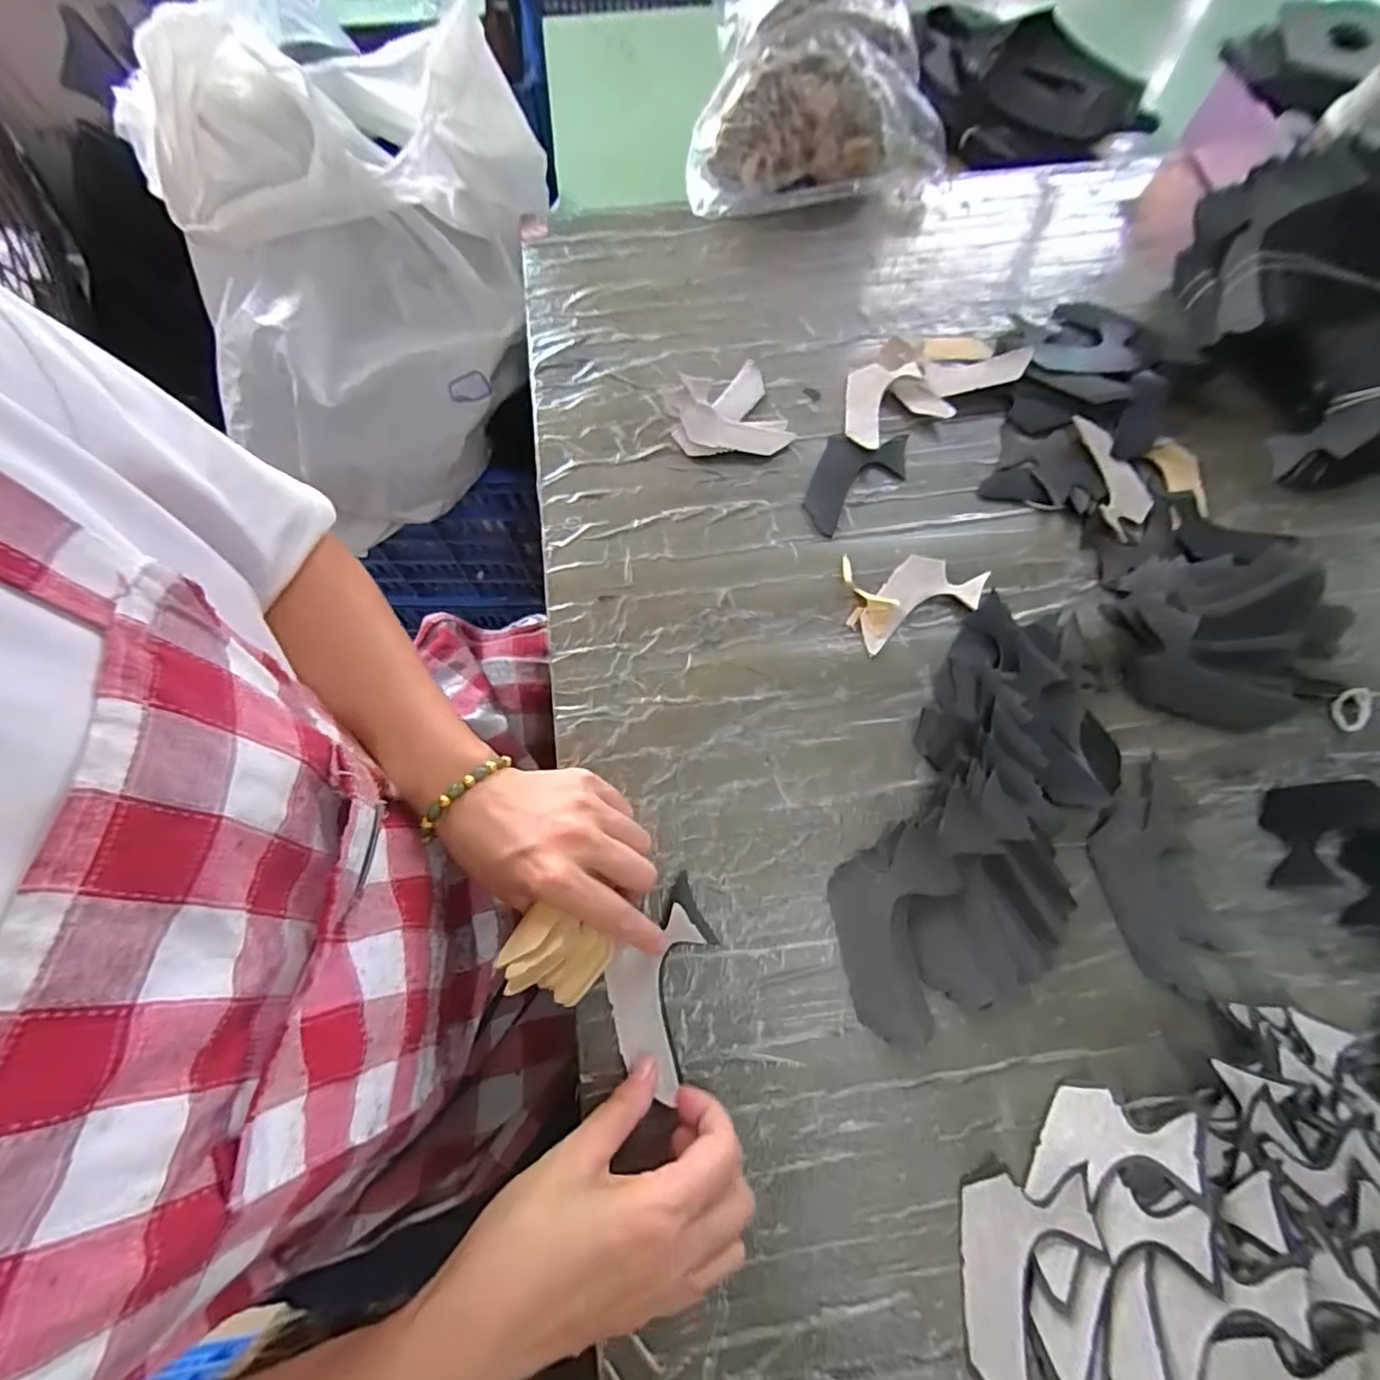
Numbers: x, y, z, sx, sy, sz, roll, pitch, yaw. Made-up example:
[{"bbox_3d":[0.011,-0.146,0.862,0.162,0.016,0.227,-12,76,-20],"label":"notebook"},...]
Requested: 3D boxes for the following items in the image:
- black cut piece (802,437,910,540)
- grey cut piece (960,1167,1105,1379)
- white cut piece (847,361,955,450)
[{"bbox_3d":[0.127,-0.166,0.457,0.062,0.005,0.108,29,72,11],"label":"black cut piece"},{"bbox_3d":[0.164,0.289,0.282,0.059,0.004,0.097,0,71,17],"label":"grey cut piece"},{"bbox_3d":[0.160,-0.238,0.481,0.085,0.008,0.072,-27,72,-9],"label":"white cut piece"}]

